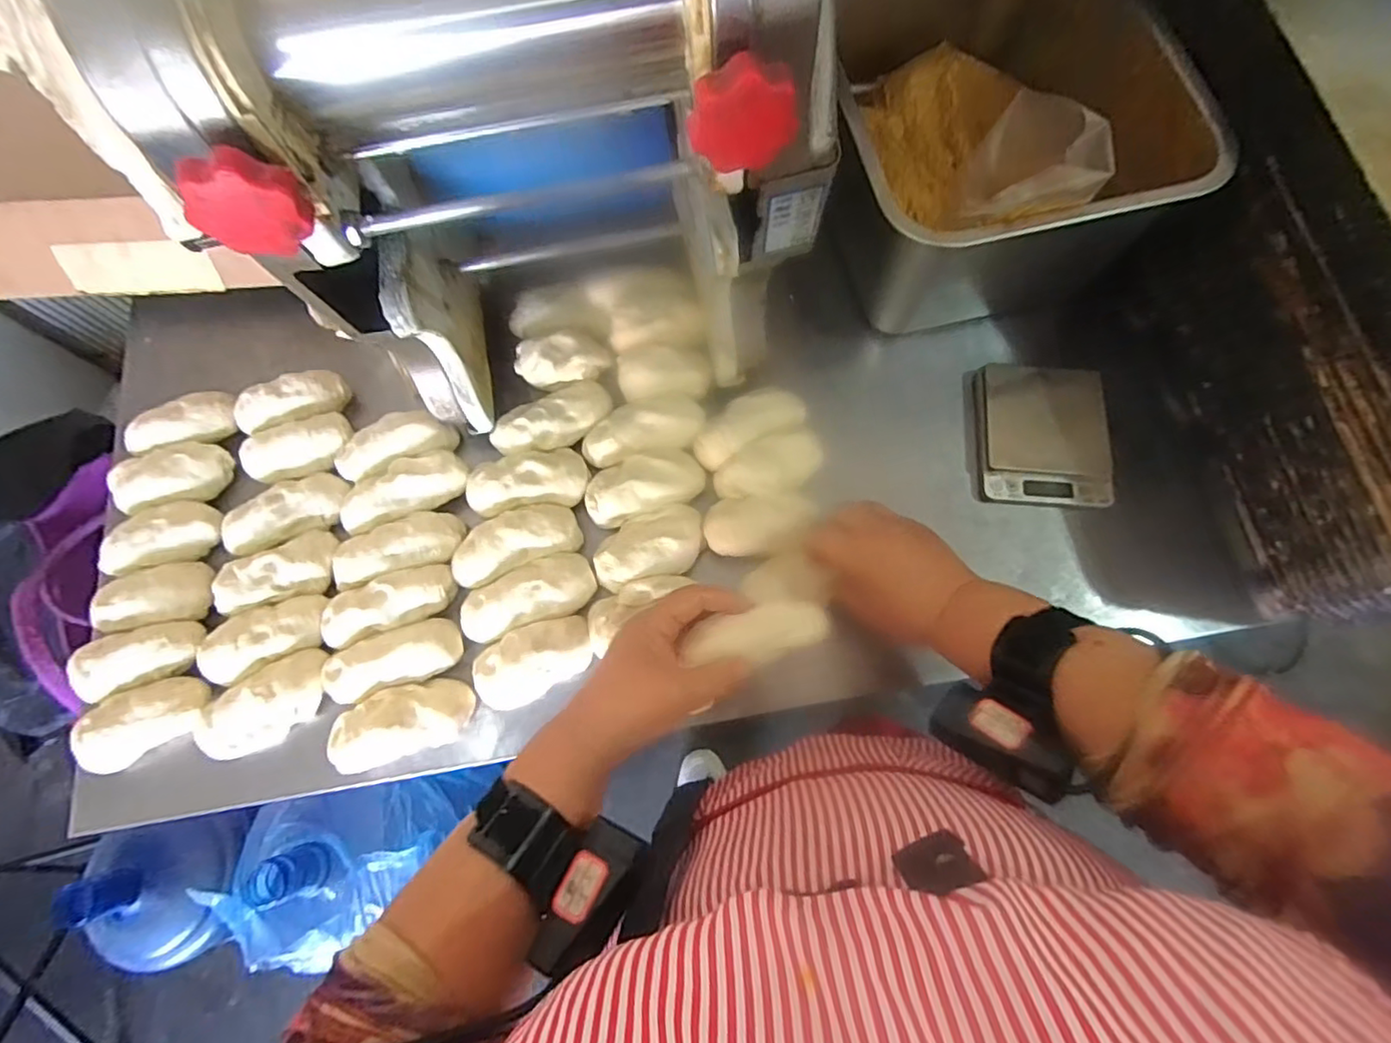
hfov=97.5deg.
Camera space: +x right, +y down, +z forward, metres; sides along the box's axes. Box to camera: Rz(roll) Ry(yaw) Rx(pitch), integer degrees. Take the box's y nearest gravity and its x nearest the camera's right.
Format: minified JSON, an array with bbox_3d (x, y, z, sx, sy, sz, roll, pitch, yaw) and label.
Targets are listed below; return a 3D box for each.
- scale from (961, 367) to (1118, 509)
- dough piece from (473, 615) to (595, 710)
[{"bbox_3d":[0.297,-0.074,0.532,0.111,0.023,0.125,1,73,2],"label":"scale"},{"bbox_3d":[-0.126,0.107,0.475,0.094,0.036,0.051,-27,74,-6],"label":"dough piece"}]

